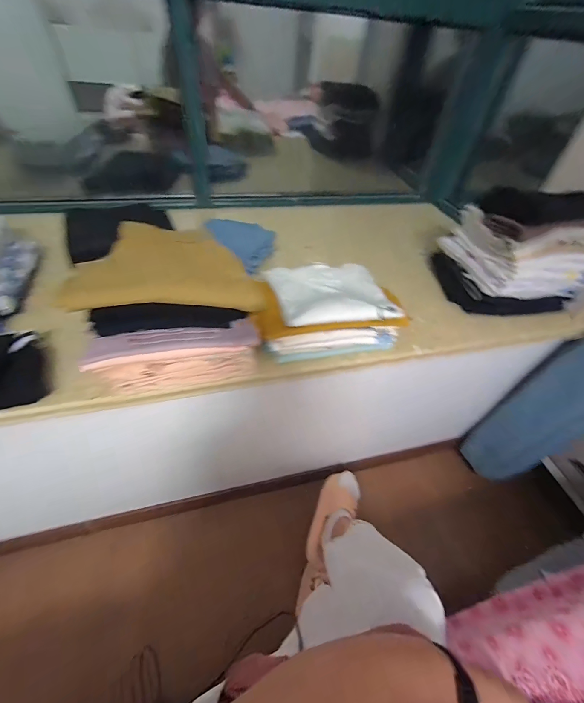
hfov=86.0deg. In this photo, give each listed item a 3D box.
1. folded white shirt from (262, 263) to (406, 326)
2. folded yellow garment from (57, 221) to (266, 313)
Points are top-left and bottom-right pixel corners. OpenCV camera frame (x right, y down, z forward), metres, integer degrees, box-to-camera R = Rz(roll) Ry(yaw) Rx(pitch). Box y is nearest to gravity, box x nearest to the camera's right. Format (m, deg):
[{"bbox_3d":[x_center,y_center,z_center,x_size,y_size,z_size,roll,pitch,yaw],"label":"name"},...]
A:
[{"bbox_3d":[0.079,-0.127,0.638,0.229,0.036,0.221,-8,50,-13],"label":"folded white shirt"},{"bbox_3d":[-0.197,-0.137,0.519,0.278,0.049,0.199,-5,49,-10],"label":"folded yellow garment"}]

